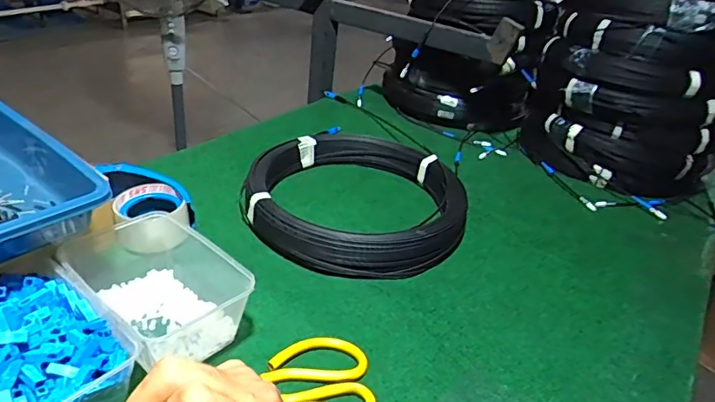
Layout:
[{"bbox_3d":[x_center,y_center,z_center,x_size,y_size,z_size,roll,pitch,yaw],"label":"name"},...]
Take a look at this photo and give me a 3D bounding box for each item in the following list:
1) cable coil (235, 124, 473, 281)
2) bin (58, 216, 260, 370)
[{"bbox_3d":[0.007,-0.007,0.716,0.287,0.054,0.287,5,32,-3],"label":"cable coil"},{"bbox_3d":[-0.215,0.082,0.521,0.200,0.070,0.120,28,38,31],"label":"bin"}]

